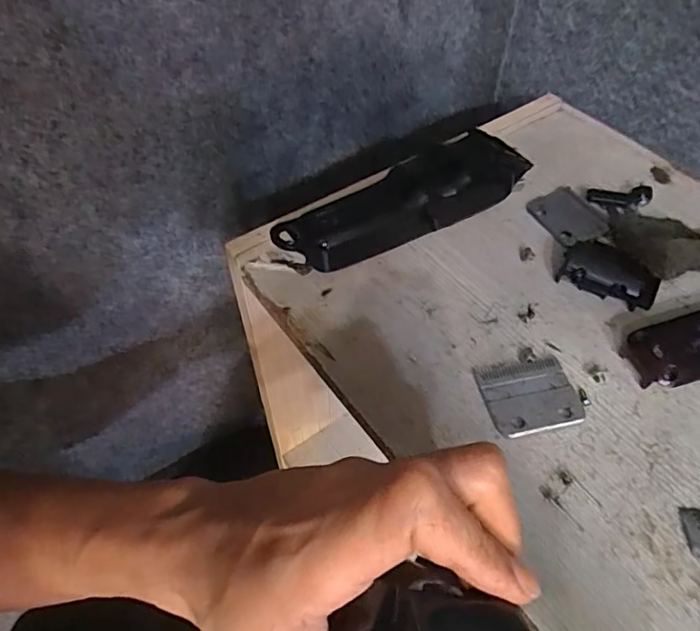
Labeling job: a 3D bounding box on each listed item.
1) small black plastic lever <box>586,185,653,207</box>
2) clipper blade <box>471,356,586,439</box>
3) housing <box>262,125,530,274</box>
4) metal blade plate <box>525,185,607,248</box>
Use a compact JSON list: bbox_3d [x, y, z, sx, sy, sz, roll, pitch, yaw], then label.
[{"bbox_3d":[0.183,-0.081,0.371,0.041,0.009,0.014,5,51,3],"label":"small black plastic lever"},{"bbox_3d":[0.091,0.041,0.282,0.046,0.004,0.042,-8,51,-8],"label":"clipper blade"},{"bbox_3d":[0.033,-0.068,0.340,0.159,0.039,0.040,-27,56,-21],"label":"housing"},{"bbox_3d":[0.145,-0.066,0.366,0.038,0.004,0.051,-26,55,-12],"label":"metal blade plate"}]

